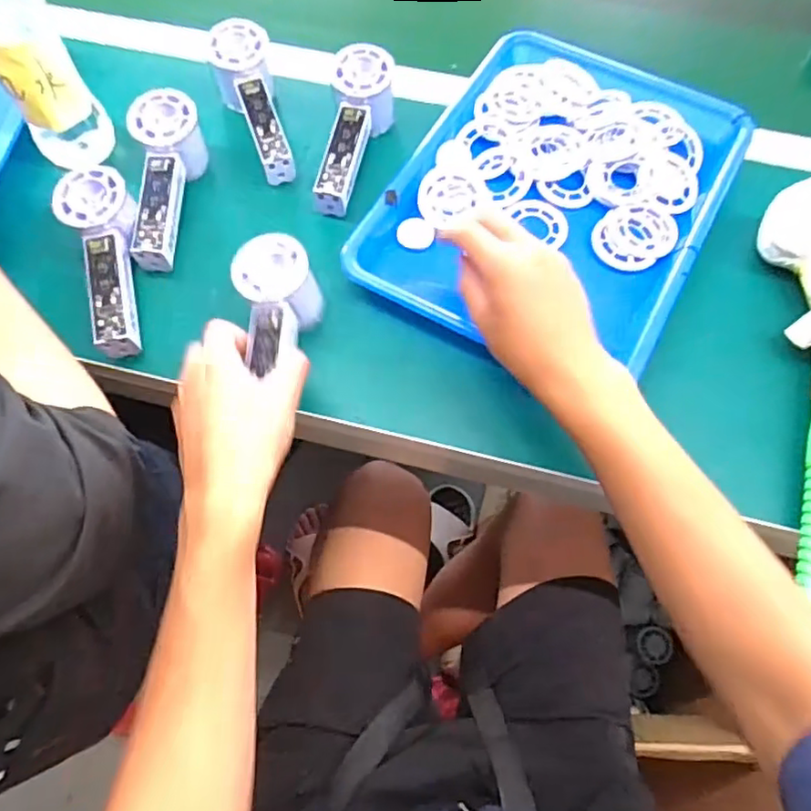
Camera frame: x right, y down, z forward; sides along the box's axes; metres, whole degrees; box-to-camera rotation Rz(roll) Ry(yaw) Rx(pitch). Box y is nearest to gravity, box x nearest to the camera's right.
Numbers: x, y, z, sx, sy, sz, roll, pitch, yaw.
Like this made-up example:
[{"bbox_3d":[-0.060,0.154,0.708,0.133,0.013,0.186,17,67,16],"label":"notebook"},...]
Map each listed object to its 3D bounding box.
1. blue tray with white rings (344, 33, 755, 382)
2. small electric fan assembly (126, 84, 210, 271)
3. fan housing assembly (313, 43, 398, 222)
[{"bbox_3d":[0.137,-0.188,0.547,0.251,0.042,0.334,26,68,11],"label":"blue tray with white rings"},{"bbox_3d":[-0.201,-0.187,0.528,0.053,0.070,0.150,-4,65,-3],"label":"small electric fan assembly"},{"bbox_3d":[-0.044,-0.241,0.544,0.052,0.061,0.142,7,65,2],"label":"fan housing assembly"}]

